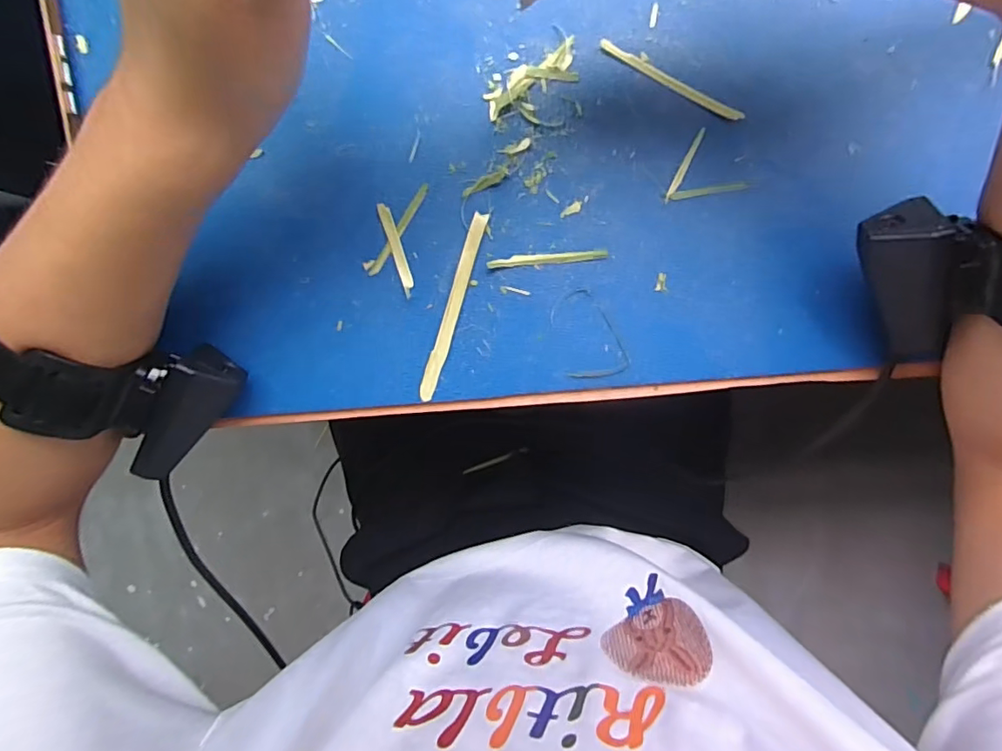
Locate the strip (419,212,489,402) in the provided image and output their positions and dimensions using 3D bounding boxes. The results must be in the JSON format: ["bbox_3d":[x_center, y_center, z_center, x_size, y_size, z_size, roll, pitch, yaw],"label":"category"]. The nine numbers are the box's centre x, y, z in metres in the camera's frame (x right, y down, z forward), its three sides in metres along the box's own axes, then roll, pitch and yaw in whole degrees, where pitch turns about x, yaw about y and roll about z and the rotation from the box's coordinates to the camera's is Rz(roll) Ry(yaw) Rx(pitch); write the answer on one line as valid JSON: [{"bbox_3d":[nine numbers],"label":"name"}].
[{"bbox_3d":[-0.026,-0.036,0.285,0.009,0.004,0.102,18,97,0],"label":"strip"}]

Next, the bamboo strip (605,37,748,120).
[{"bbox_3d":[0.087,-0.150,0.271,0.080,0.004,0.006,28,97,-1],"label":"bamboo strip"}]

